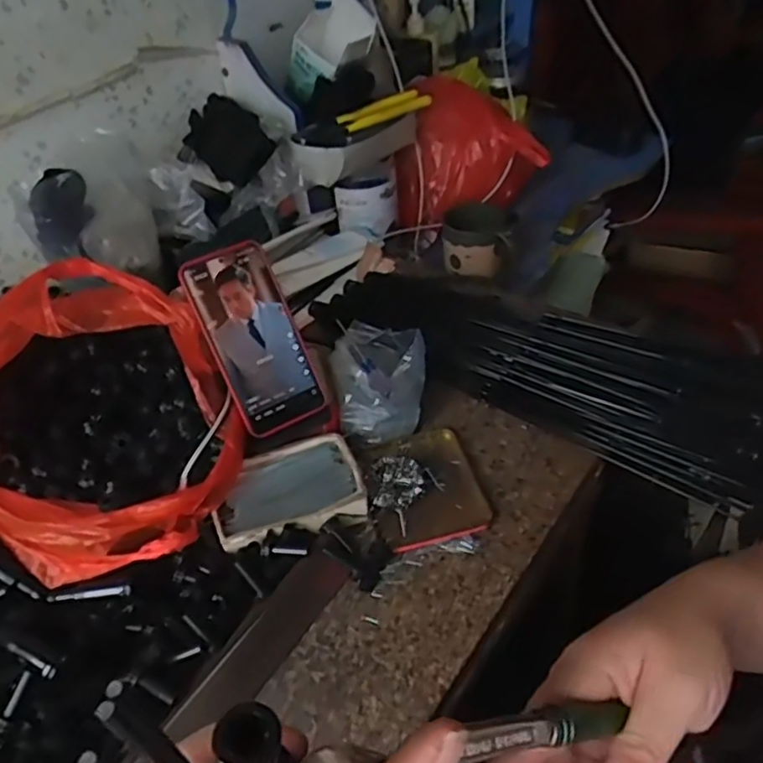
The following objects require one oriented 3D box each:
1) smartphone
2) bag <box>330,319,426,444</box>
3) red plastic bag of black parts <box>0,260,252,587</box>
[{"bbox_3d":[-0.110,-0.037,0.573,0.079,0.161,0.009,-27,9,-19],"label":"smartphone"},{"bbox_3d":[-0.003,-0.005,0.656,0.095,0.053,0.122,-3,42,2],"label":"bag"},{"bbox_3d":[-0.236,0.025,0.538,0.231,0.141,0.222,21,48,26],"label":"red plastic bag of black parts"}]

